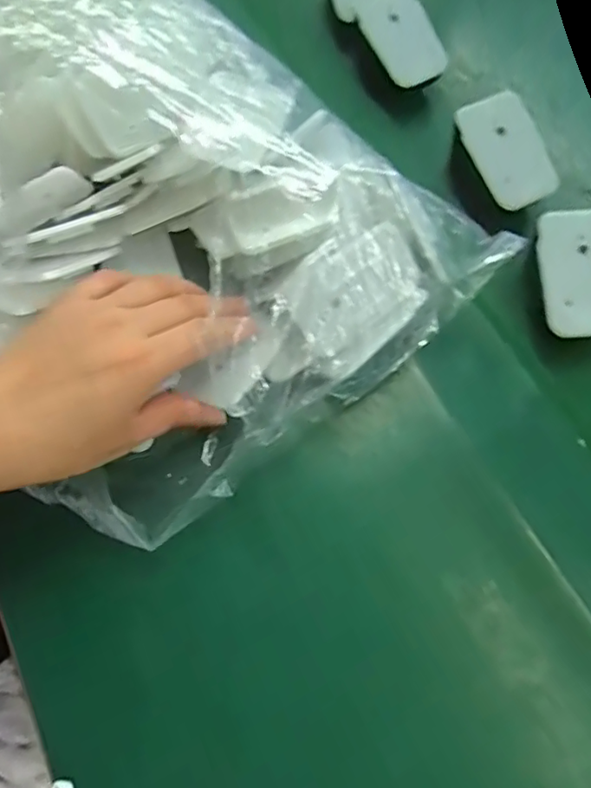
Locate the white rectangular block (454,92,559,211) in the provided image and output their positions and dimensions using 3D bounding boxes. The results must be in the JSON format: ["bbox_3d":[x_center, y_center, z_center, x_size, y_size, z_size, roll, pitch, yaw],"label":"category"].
[{"bbox_3d":[0.123,-0.141,0.326,0.043,0.005,0.064,-22,90,-4],"label":"white rectangular block"}]

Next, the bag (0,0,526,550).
[{"bbox_3d":[-0.082,-0.091,0.292,0.243,0.098,0.287,-41,73,-15],"label":"bag"}]

